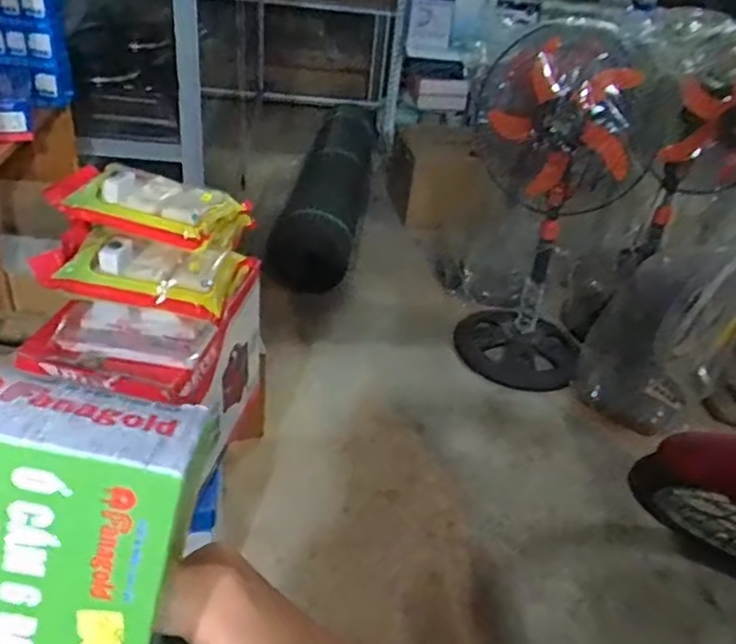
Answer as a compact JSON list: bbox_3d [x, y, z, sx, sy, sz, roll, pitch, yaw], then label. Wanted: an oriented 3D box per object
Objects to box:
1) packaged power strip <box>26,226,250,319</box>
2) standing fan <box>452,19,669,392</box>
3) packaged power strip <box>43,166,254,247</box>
[{"bbox_3d":[-0.306,-0.075,0.900,0.247,0.051,0.146,8,34,1],"label":"packaged power strip"},{"bbox_3d":[0.500,-0.315,1.894,0.479,0.934,0.466,15,34,12],"label":"standing fan"},{"bbox_3d":[-0.329,-0.184,0.969,0.269,0.055,0.141,12,34,7],"label":"packaged power strip"}]

